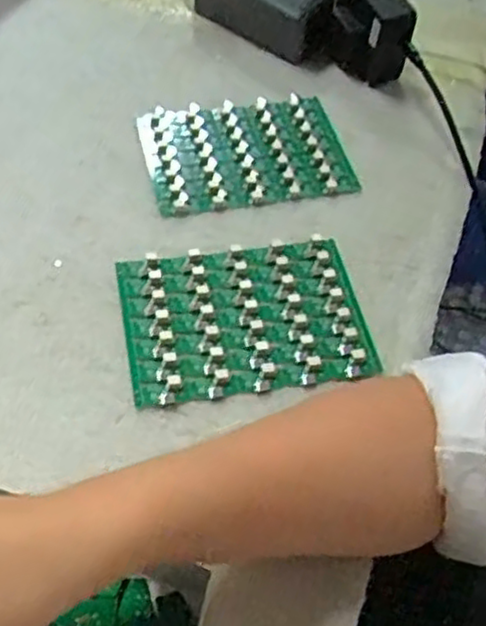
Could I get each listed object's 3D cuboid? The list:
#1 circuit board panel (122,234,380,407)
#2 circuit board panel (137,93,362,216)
[{"bbox_3d":[0.001,0.002,0.485,0.157,0.006,0.118,-6,54,-10],"label":"circuit board panel"},{"bbox_3d":[0.002,-0.134,0.589,0.159,0.008,0.115,-8,55,-12],"label":"circuit board panel"}]

